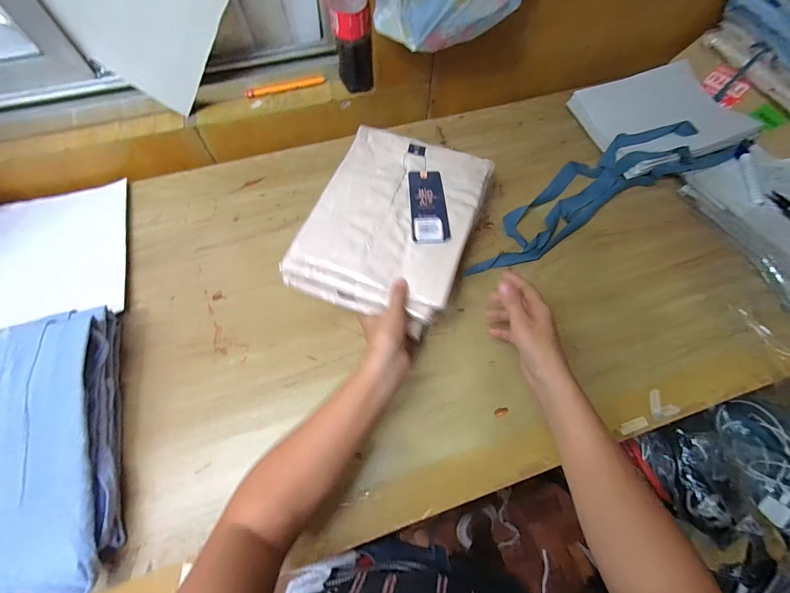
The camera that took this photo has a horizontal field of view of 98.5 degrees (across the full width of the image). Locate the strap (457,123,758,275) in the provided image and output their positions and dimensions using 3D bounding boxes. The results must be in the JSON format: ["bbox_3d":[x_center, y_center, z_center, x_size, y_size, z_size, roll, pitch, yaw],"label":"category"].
[{"bbox_3d":[0.347,-0.191,0.564,0.565,0.036,0.132,-24,67,-11],"label":"strap"}]

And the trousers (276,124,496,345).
[{"bbox_3d":[0.003,-0.108,0.480,0.213,0.061,0.274,23,67,10],"label":"trousers"}]

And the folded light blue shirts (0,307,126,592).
[{"bbox_3d":[-0.423,0.164,0.364,0.221,0.063,0.290,-10,71,-12],"label":"folded light blue shirts"}]

